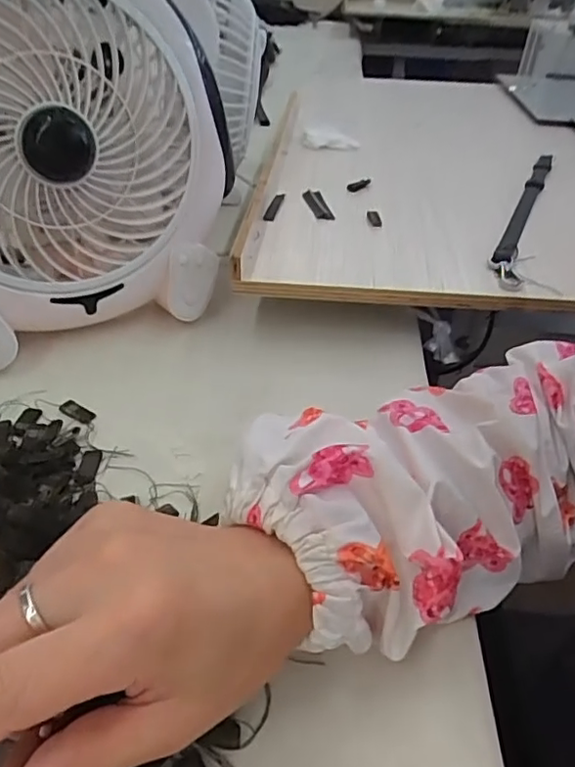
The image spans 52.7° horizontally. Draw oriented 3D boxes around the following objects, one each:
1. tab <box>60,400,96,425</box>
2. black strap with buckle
[{"bbox_3d":[-0.133,0.018,0.367,0.026,0.004,0.012,20,40,22],"label":"tab"},{"bbox_3d":[0.227,-0.172,0.548,0.017,0.013,0.303,18,40,19],"label":"black strap with buckle"}]

